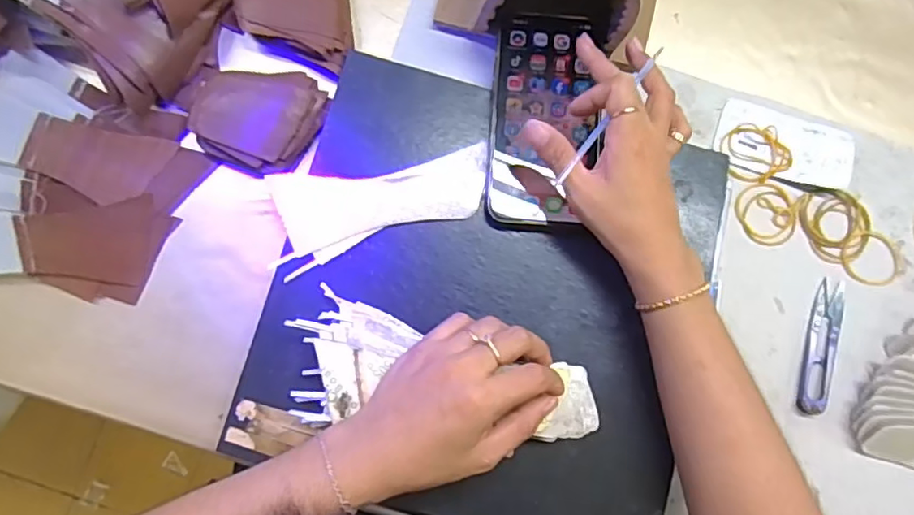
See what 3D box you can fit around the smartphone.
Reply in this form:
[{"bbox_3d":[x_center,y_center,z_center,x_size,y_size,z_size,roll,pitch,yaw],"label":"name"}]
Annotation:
[{"bbox_3d":[0.061,-0.104,0.425,0.071,0.013,0.157,8,85,-1],"label":"smartphone"}]

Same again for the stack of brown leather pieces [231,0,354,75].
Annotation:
[{"bbox_3d":[-0.123,-0.191,0.451,0.098,0.024,0.066,24,82,1],"label":"stack of brown leather pieces"}]

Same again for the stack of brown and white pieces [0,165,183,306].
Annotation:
[{"bbox_3d":[-0.308,-0.020,0.425,0.171,0.022,0.077,15,82,0],"label":"stack of brown and white pieces"}]

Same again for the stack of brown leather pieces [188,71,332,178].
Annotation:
[{"bbox_3d":[-0.148,-0.105,0.435,0.086,0.024,0.079,22,82,1],"label":"stack of brown leather pieces"}]

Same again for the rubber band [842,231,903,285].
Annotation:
[{"bbox_3d":[0.321,0.001,0.448,0.048,0.004,0.041,5,82,-1],"label":"rubber band"}]

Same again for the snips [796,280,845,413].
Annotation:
[{"bbox_3d":[0.273,0.067,0.434,0.024,0.006,0.100,16,82,0],"label":"snips"}]

